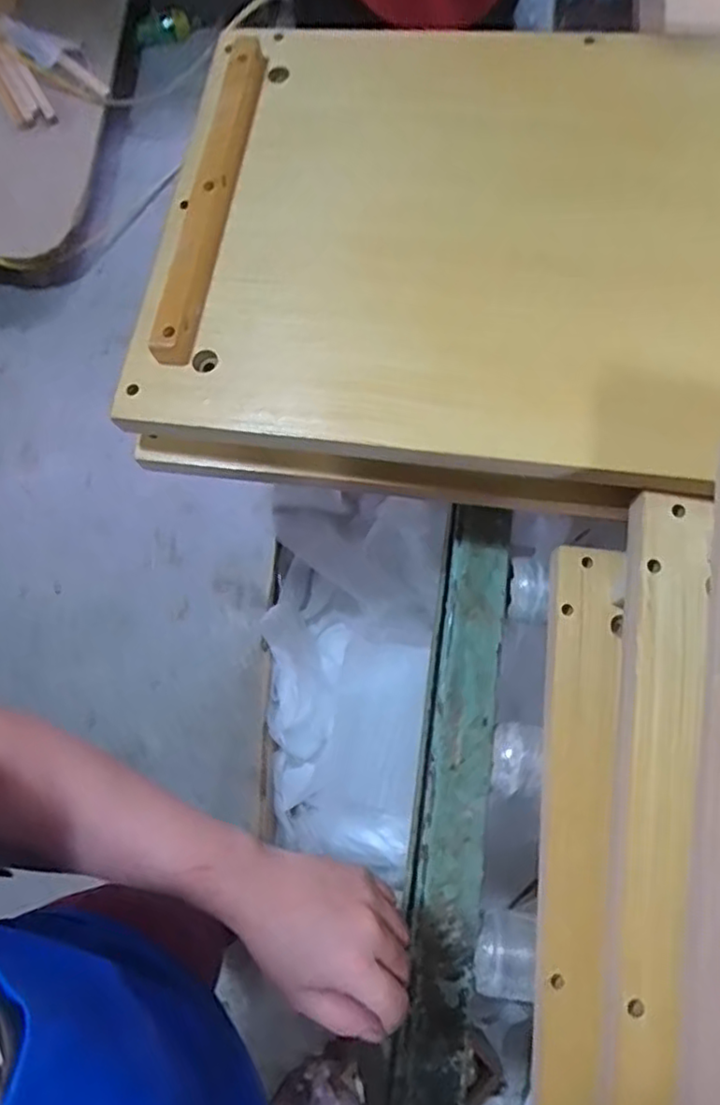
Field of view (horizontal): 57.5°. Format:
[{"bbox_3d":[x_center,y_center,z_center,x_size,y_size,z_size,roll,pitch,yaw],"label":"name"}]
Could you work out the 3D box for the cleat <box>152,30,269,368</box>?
[{"bbox_3d":[-0.128,-0.304,0.542,0.039,0.013,0.322,7,75,3],"label":"cleat"}]

